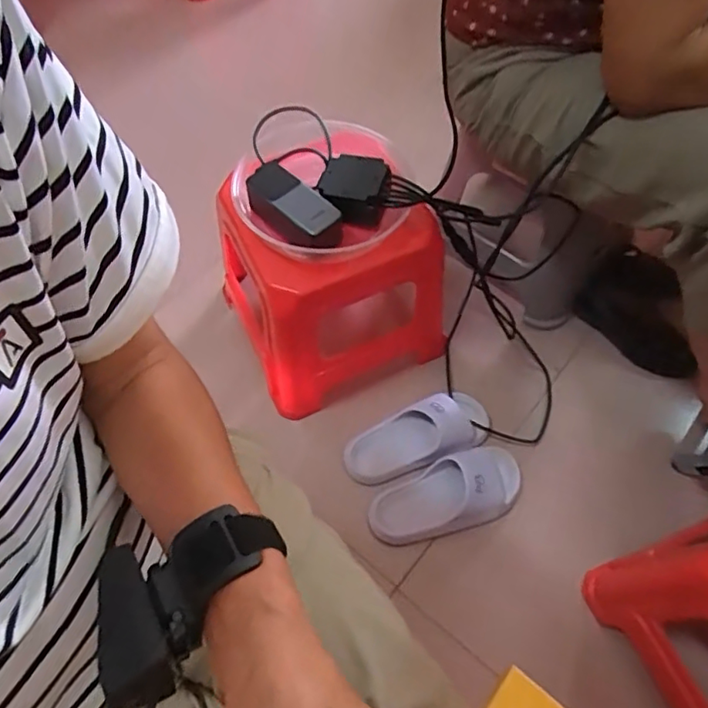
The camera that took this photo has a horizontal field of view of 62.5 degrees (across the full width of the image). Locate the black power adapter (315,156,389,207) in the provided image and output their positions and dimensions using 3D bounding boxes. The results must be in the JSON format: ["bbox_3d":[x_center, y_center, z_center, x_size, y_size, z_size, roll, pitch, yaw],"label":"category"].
[{"bbox_3d":[0.000,-0.212,0.730,0.087,0.034,0.073,12,61,8],"label":"black power adapter"}]

